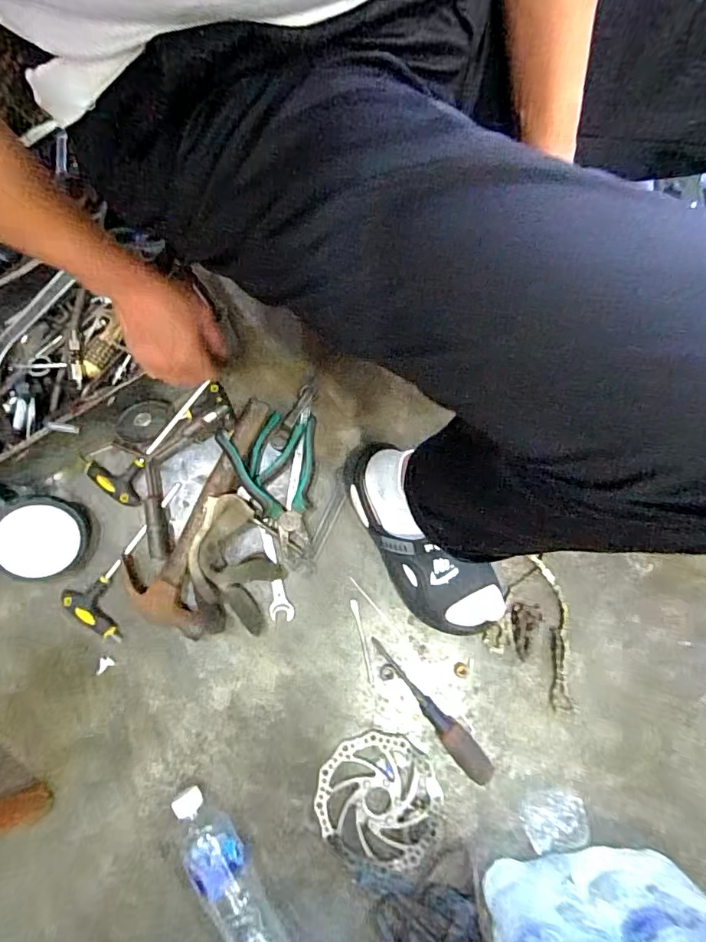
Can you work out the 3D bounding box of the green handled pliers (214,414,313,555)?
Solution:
[{"bbox_3d":[-0.099,0.012,0.673,0.128,0.044,0.166,-15,80,-4],"label":"green handled pliers"}]

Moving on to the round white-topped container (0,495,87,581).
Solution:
[{"bbox_3d":[-0.397,0.082,0.631,0.103,0.037,0.099,22,81,-32],"label":"round white-topped container"}]

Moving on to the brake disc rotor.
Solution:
[{"bbox_3d":[0.031,0.406,0.619,0.149,0.004,0.146,10,78,5],"label":"brake disc rotor"}]

